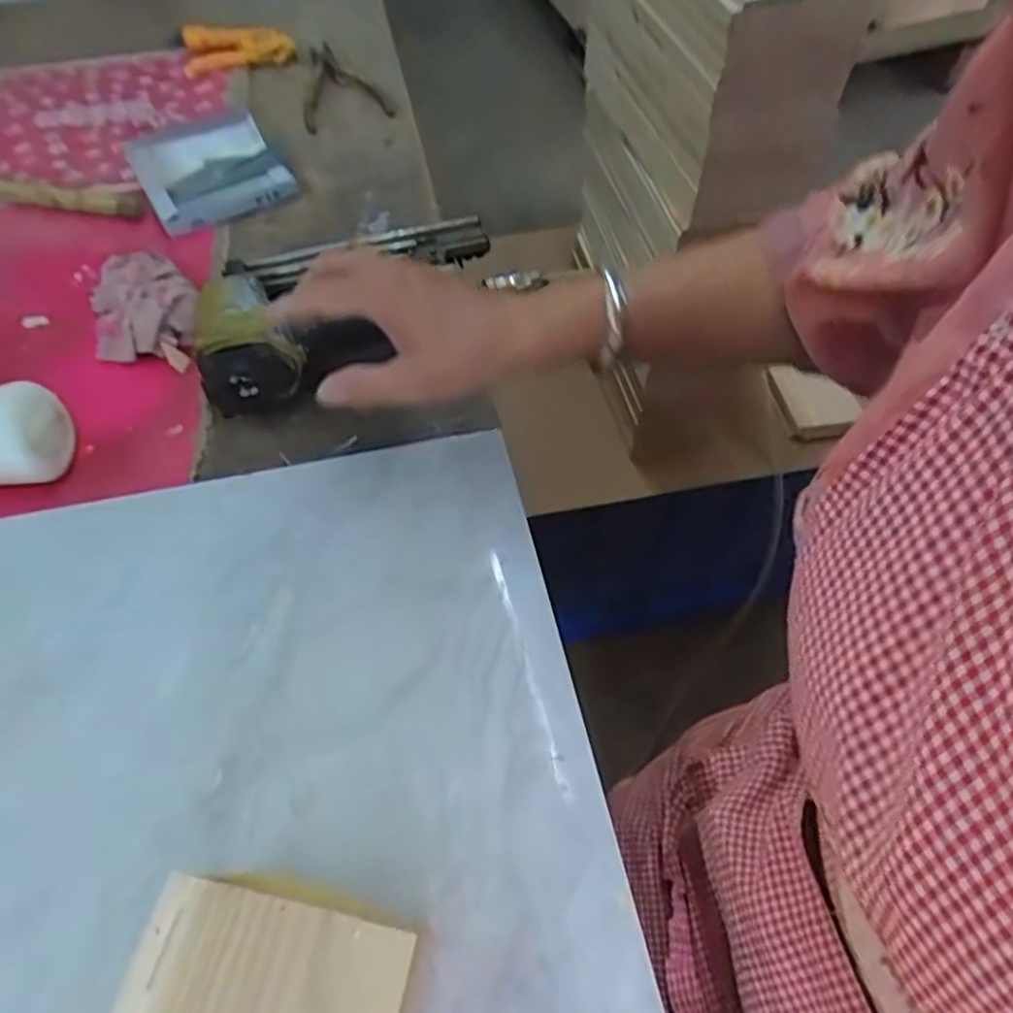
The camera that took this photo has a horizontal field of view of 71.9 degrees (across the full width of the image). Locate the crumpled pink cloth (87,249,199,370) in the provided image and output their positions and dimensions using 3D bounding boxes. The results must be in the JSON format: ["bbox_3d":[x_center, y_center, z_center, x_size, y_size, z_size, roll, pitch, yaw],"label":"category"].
[{"bbox_3d":[-0.286,-0.156,0.552,0.082,0.041,0.124,-19,58,-12],"label":"crumpled pink cloth"}]

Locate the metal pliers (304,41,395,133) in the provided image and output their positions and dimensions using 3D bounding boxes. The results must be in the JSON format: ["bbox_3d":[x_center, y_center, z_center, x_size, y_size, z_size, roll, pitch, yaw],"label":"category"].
[{"bbox_3d":[-0.180,-0.462,0.767,0.089,0.021,0.192,-11,56,-7],"label":"metal pliers"}]

